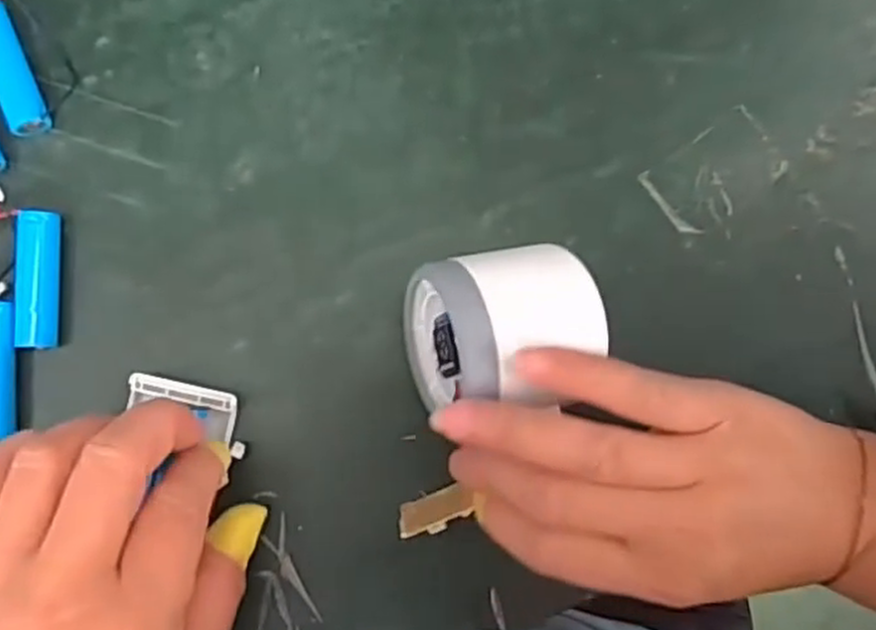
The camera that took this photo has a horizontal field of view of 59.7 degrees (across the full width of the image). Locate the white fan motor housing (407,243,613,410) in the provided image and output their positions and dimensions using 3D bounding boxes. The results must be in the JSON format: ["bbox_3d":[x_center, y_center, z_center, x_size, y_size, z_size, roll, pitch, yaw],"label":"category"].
[{"bbox_3d":[0.020,0.007,0.269,0.064,0.053,0.055,-6,74,-24],"label":"white fan motor housing"}]

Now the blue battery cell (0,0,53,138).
[{"bbox_3d":[-0.161,-0.093,0.286,0.014,0.014,0.052,-22,89,-6],"label":"blue battery cell"}]

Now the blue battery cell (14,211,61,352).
[{"bbox_3d":[-0.148,-0.013,0.284,0.014,0.014,0.050,0,87,-5],"label":"blue battery cell"}]

